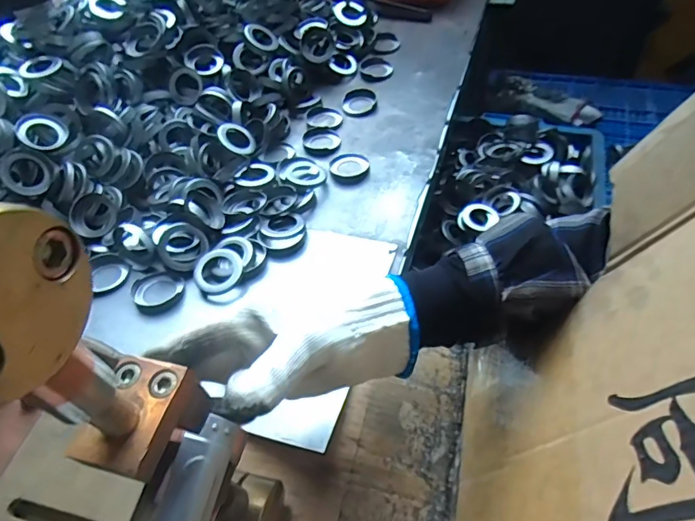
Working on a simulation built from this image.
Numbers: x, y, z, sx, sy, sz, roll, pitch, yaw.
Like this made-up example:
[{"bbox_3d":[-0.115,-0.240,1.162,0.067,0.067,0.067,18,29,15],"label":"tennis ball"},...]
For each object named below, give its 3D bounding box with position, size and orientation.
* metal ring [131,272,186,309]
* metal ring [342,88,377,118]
[{"bbox_3d":[-0.204,0.031,0.523,0.053,0.009,0.051,-3,49,3],"label":"metal ring"},{"bbox_3d":[0.019,-0.240,0.739,0.051,0.012,0.064,11,52,7],"label":"metal ring"}]

